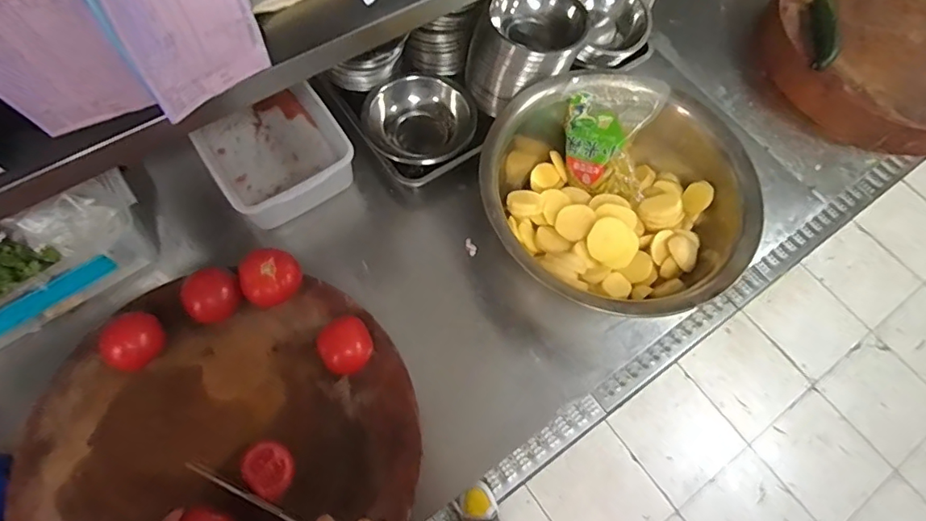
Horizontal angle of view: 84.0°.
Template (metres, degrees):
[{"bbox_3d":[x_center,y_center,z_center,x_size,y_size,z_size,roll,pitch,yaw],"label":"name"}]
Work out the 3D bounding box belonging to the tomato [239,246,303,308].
[{"bbox_3d":[-0.265,0.017,0.701,0.074,0.057,0.075,1,66,-3],"label":"tomato"}]

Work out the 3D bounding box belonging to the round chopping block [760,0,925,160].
[{"bbox_3d":[0.863,-0.436,1.035,0.477,0.102,0.452,1,66,-3],"label":"round chopping block"}]

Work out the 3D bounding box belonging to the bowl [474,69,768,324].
[{"bbox_3d":[0.223,-0.088,0.794,0.380,0.147,0.374,1,66,-3],"label":"bowl"}]

